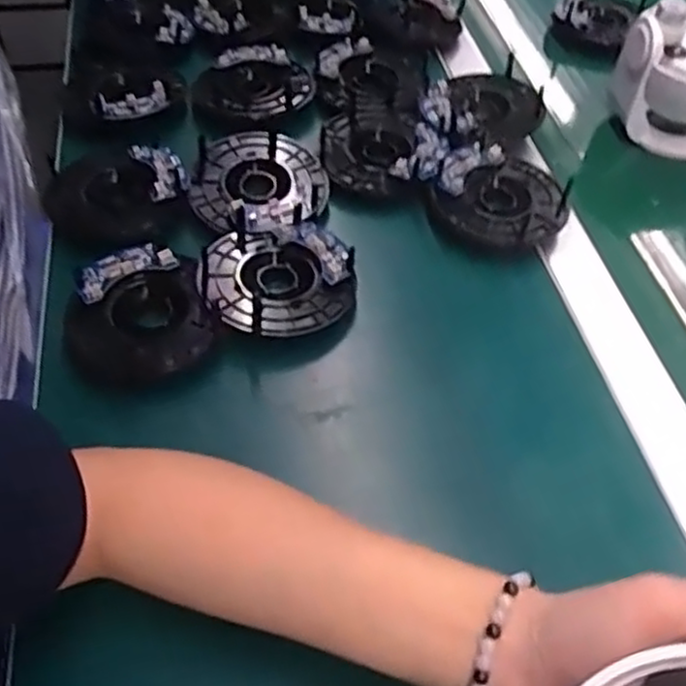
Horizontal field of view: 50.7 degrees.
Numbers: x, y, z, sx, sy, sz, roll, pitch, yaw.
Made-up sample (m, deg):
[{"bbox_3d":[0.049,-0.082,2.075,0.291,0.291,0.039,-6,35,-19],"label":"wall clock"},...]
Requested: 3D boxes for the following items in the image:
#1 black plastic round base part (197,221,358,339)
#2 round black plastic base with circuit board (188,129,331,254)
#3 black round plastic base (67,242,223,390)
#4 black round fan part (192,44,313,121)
[{"bbox_3d":[-0.044,-0.041,0.489,0.100,0.029,0.090,-9,51,-8],"label":"black plastic round base part"},{"bbox_3d":[-0.062,-0.118,0.539,0.097,0.015,0.114,-4,51,-5],"label":"round black plastic base with circuit board"},{"bbox_3d":[-0.130,-0.018,0.460,0.086,0.023,0.093,0,51,-1],"label":"black round plastic base"},{"bbox_3d":[-0.078,-0.225,0.640,0.099,0.032,0.077,-6,62,-1],"label":"black round fan part"}]

